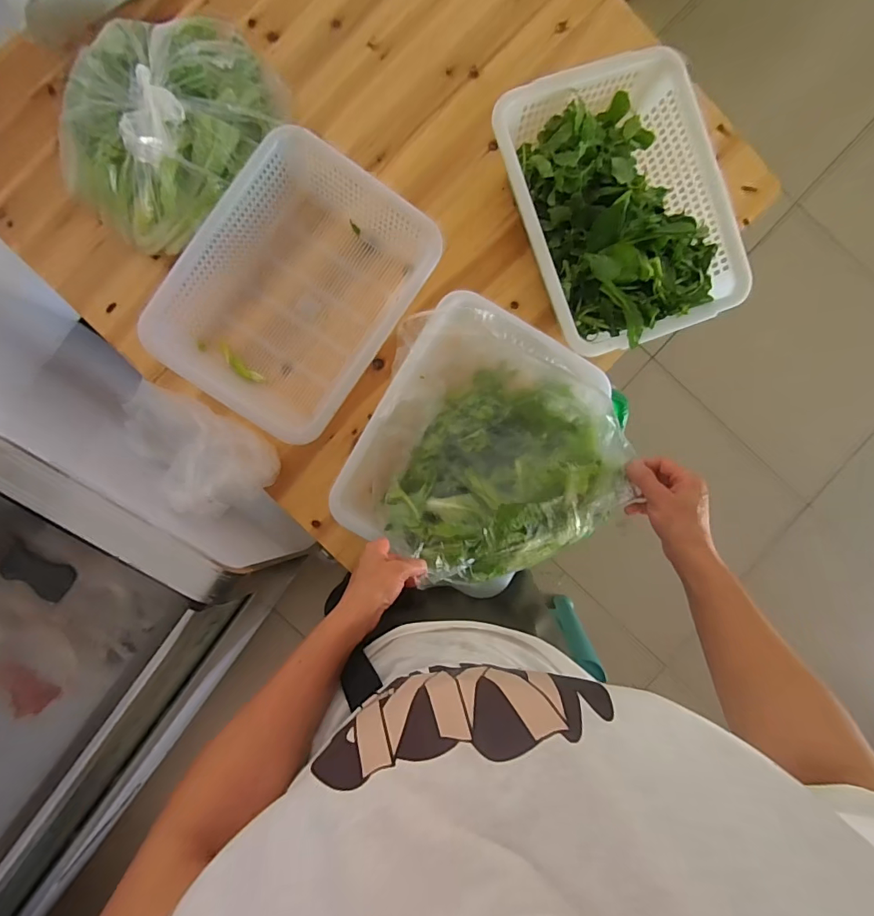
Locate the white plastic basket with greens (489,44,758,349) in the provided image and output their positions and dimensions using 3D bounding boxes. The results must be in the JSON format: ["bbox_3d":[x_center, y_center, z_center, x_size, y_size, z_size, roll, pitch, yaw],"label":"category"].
[{"bbox_3d":[0.228,-0.318,0.598,0.244,0.105,0.339,-21,91,-2],"label":"white plastic basket with greens"}]

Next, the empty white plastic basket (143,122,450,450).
[{"bbox_3d":[-0.173,-0.204,0.588,0.241,0.098,0.315,31,89,-2],"label":"empty white plastic basket"}]

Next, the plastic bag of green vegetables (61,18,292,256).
[{"bbox_3d":[-0.291,-0.397,0.542,0.180,0.154,0.255,45,88,-1],"label":"plastic bag of green vegetables"}]

